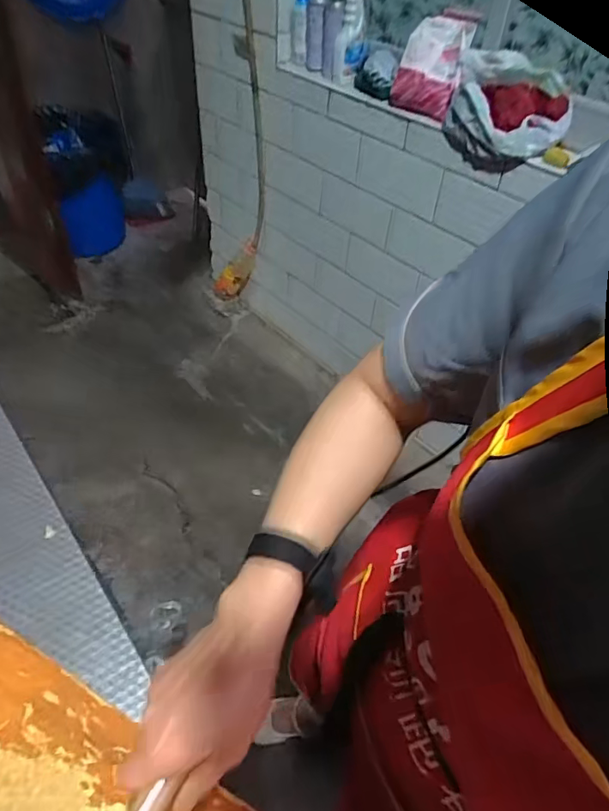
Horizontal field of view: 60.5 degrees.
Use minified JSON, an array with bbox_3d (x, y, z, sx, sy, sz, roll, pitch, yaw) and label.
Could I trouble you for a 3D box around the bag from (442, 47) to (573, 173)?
[{"bbox_3d":[0.443,-0.638,1.138,0.249,0.205,0.138,29,47,23],"label":"bag"}]

